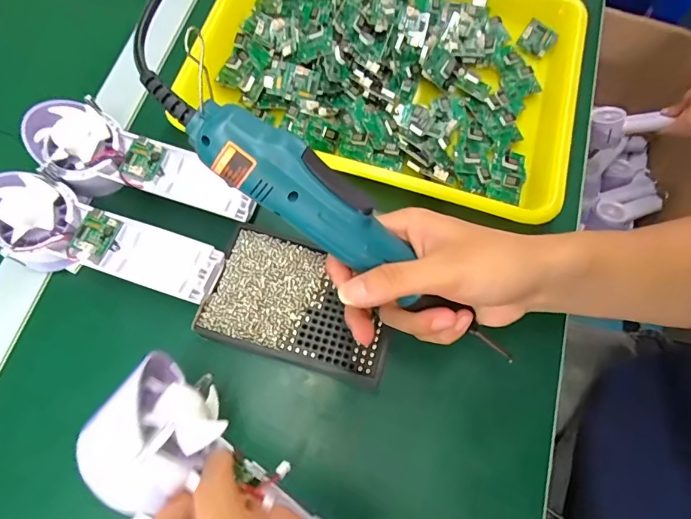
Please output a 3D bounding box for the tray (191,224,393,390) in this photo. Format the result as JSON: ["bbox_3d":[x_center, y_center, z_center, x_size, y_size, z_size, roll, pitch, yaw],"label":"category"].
[{"bbox_3d":[-0.030,0.032,0.325,0.134,0.013,0.088,17,72,4],"label":"tray"}]

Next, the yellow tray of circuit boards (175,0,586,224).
[{"bbox_3d":[0.039,-0.178,0.401,0.352,0.039,0.247,15,71,3],"label":"yellow tray of circuit boards"}]

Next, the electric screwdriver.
[{"bbox_3d":[0.003,-0.018,0.252,0.258,0.031,0.033,36,72,-16],"label":"electric screwdriver"}]

